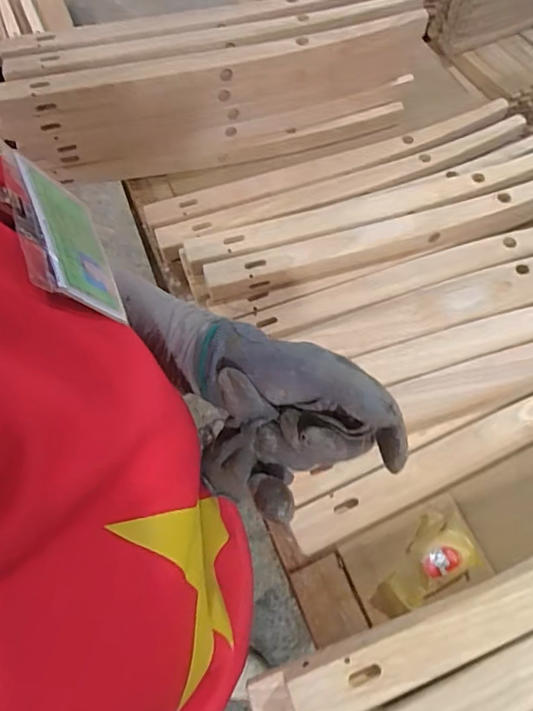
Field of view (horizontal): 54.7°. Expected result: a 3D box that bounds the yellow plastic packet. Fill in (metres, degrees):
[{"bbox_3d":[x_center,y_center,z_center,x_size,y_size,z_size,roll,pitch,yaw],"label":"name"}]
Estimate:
[{"bbox_3d":[0.158,0.212,0.533,0.116,0.035,0.064,-25,64,-10],"label":"yellow plastic packet"}]

